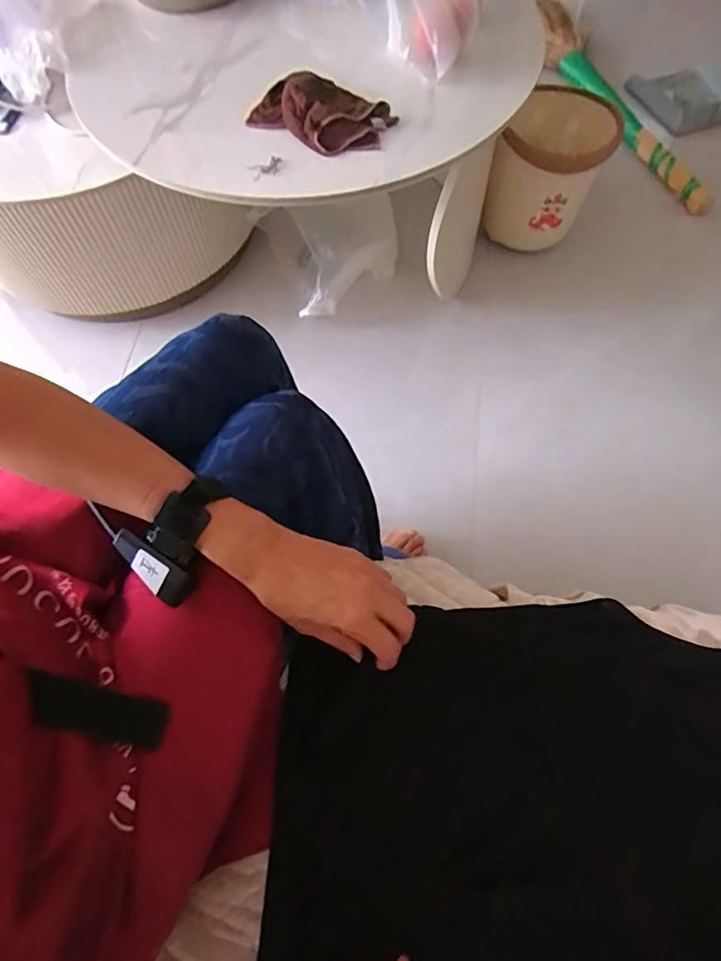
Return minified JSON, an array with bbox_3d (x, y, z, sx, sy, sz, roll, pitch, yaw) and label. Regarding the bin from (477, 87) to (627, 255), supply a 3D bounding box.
[{"bbox_3d":[0.400,-0.649,1.171,0.206,0.250,0.211,21,69,11],"label":"bin"}]

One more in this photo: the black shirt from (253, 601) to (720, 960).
[{"bbox_3d":[0.150,0.282,0.439,0.450,0.079,0.347,4,66,4],"label":"black shirt"}]

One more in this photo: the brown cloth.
[{"bbox_3d":[-0.057,-0.549,0.802,0.197,0.041,0.124,32,71,15],"label":"brown cloth"}]

